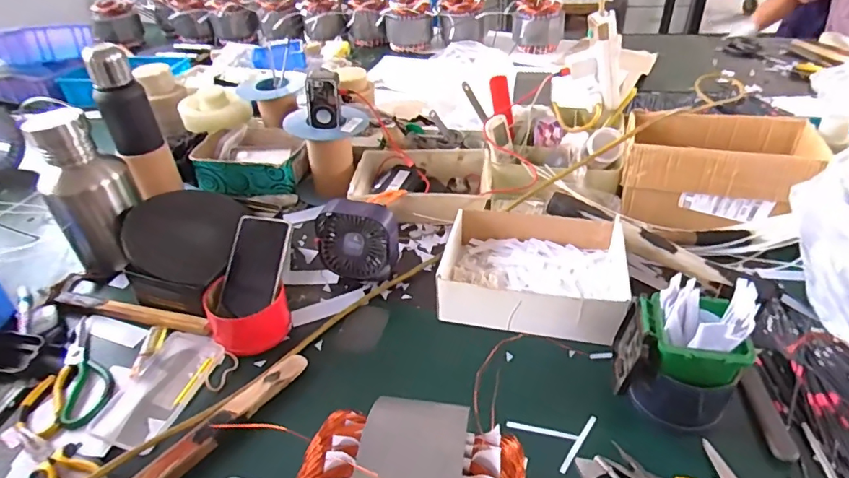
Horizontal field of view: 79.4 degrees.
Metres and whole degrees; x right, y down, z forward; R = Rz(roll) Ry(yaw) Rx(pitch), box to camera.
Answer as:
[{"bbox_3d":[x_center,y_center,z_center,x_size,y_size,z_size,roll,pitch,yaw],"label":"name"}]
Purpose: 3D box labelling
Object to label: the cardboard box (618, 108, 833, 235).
[{"bbox_3d":[0.468,-0.104,0.828,0.278,0.140,0.160,11,40,18],"label":"cardboard box"}]

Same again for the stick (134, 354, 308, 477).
[{"bbox_3d":[-0.242,0.216,0.559,0.029,0.018,0.276,24,46,31],"label":"stick"}]

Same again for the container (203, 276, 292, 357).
[{"bbox_3d":[-0.234,0.099,0.678,0.103,0.051,0.087,-7,38,-5],"label":"container"}]

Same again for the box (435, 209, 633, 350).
[{"bbox_3d":[0.153,0.044,0.719,0.240,0.076,0.206,9,40,16],"label":"box"}]

